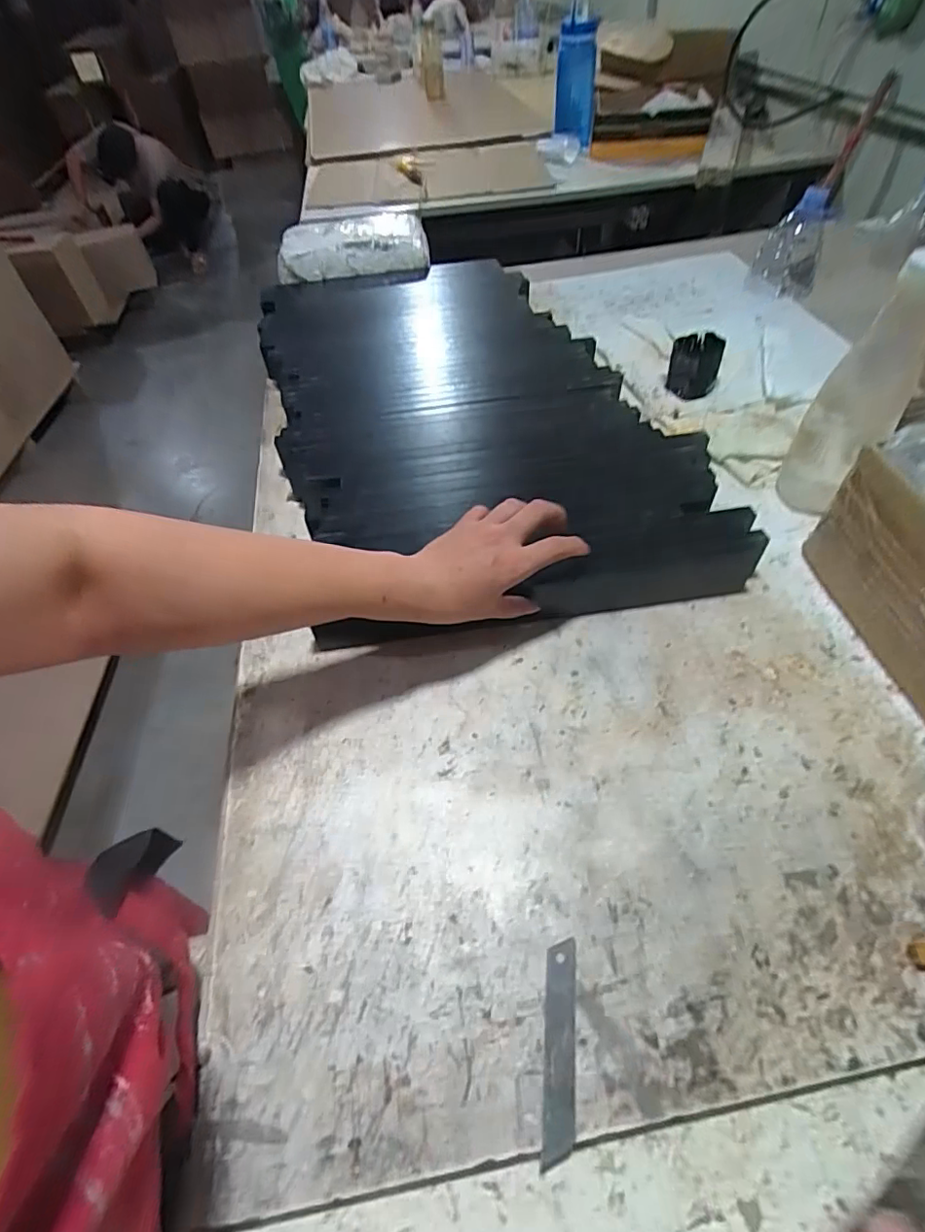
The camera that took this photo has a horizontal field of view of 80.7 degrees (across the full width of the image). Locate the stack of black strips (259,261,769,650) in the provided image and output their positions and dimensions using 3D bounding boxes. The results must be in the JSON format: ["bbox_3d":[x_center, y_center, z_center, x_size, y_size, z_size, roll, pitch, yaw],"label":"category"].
[{"bbox_3d":[-0.014,-0.278,0.691,0.424,0.062,0.752,-15,54,-8],"label":"stack of black strips"}]

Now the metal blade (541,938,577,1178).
[{"bbox_3d":[0.055,0.246,0.310,0.018,0.004,0.103,4,54,6],"label":"metal blade"}]

